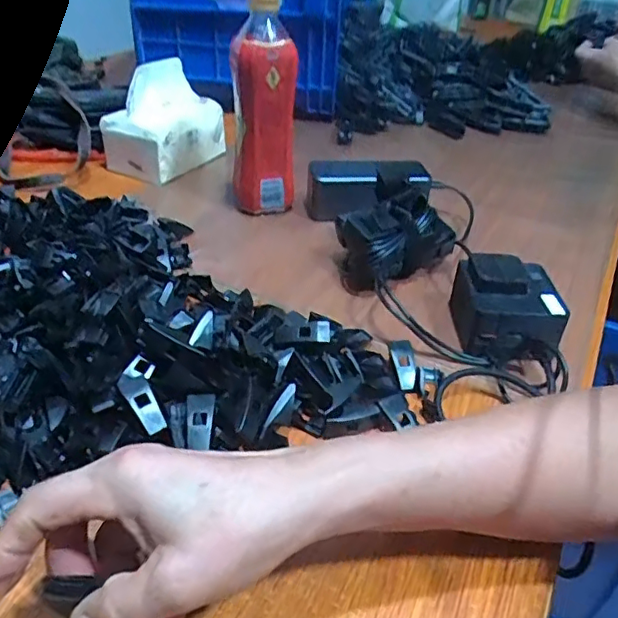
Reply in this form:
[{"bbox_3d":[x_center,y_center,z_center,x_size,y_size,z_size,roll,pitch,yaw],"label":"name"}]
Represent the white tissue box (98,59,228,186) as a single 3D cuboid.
[{"bbox_3d":[-0.179,-0.236,0.707,0.092,0.101,0.132,18,40,20],"label":"white tissue box"}]

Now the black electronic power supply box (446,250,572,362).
[{"bbox_3d":[0.156,0.001,0.452,0.074,0.060,0.084,4,37,3],"label":"black electronic power supply box"}]

